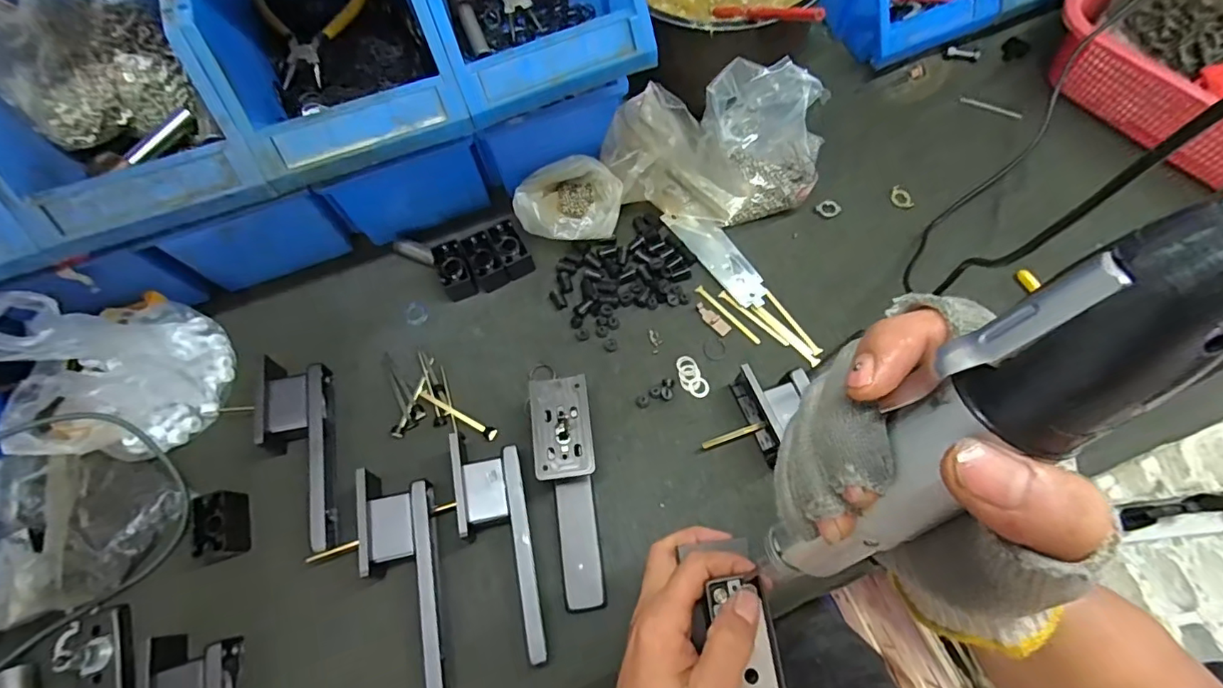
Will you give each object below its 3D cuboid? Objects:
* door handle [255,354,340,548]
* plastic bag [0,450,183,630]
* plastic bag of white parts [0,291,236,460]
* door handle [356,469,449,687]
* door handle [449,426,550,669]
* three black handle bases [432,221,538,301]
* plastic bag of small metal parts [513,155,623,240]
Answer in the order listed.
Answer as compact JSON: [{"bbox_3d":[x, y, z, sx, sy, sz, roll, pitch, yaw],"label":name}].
[{"bbox_3d":[-0.280,0.096,0.479,0.058,0.047,0.180,-13,68,-2],"label":"door handle"},{"bbox_3d":[-0.458,0.154,0.432,0.115,0.088,0.130,2,68,4],"label":"plastic bag"},{"bbox_3d":[-0.440,0.011,0.451,0.126,0.163,0.150,-5,68,1],"label":"plastic bag of white parts"},{"bbox_3d":[-0.166,0.190,0.430,0.055,0.045,0.184,-14,68,-2],"label":"door handle"},{"bbox_3d":[-0.090,0.160,0.438,0.055,0.050,0.183,-13,68,-2],"label":"door handle"},{"bbox_3d":[-0.131,-0.084,0.545,0.090,0.034,0.057,-23,71,-6],"label":"three black handle bases"},{"bbox_3d":[-0.043,-0.146,0.550,0.107,0.047,0.087,-9,68,0],"label":"plastic bag of small metal parts"}]

